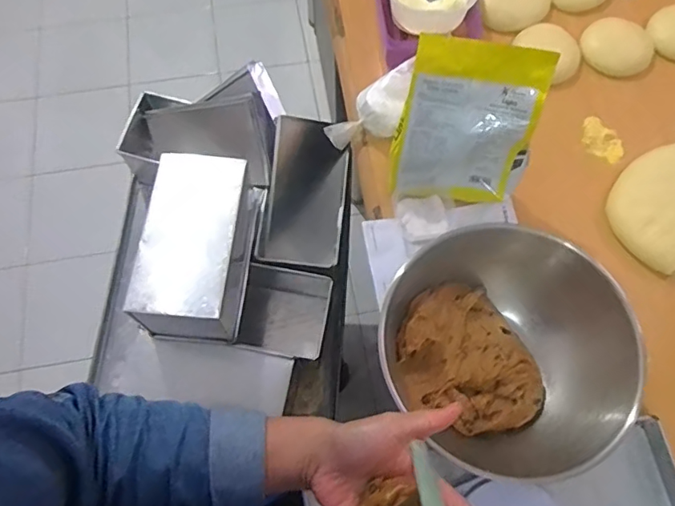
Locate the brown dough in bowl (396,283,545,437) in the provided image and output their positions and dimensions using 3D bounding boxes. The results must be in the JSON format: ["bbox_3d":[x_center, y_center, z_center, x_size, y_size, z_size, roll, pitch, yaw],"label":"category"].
[{"bbox_3d":[0.142,0.120,0.583,0.150,0.044,0.167,-20,69,-8],"label":"brown dough in bowl"}]

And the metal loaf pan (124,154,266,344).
[{"bbox_3d":[-0.200,-0.011,0.761,0.130,0.135,0.263,6,68,3],"label":"metal loaf pan"}]

